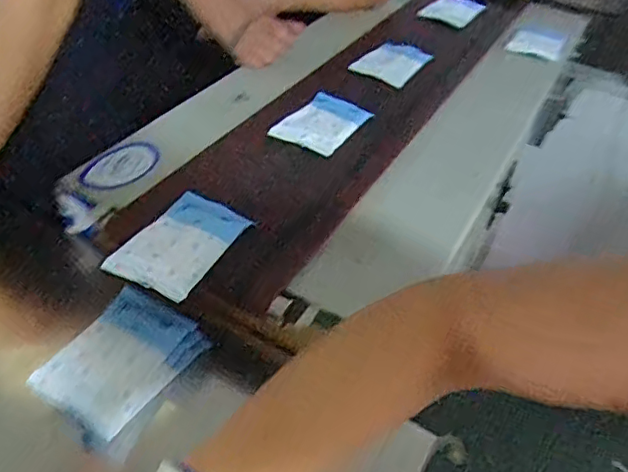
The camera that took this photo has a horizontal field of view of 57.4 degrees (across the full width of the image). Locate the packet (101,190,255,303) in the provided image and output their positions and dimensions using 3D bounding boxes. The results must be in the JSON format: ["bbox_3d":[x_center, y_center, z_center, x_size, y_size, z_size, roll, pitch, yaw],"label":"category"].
[{"bbox_3d":[-0.126,0.003,0.555,0.085,0.011,0.130,22,45,16],"label":"packet"}]

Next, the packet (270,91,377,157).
[{"bbox_3d":[0.012,-0.151,0.736,0.090,0.012,0.121,27,47,21],"label":"packet"}]

